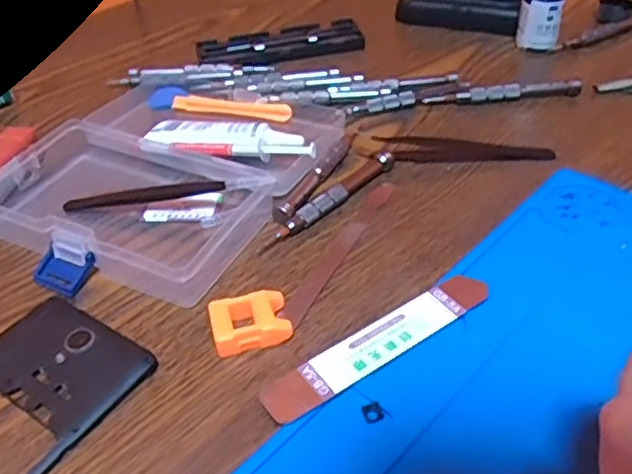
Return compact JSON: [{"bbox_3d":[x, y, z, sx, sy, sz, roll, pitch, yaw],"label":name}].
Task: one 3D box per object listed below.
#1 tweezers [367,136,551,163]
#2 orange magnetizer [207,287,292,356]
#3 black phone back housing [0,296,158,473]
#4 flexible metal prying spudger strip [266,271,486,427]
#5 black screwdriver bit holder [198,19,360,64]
[{"bbox_3d":[0.088,-0.052,0.389,0.101,0.012,0.012,0,41,4],"label":"tweezers"},{"bbox_3d":[-0.029,0.039,0.295,0.034,0.013,0.025,-13,42,-11],"label":"orange magnetizer"},{"bbox_3d":[-0.127,0.068,0.274,0.075,0.006,0.098,24,48,27],"label":"black phone back housing"},{"bbox_3d":[0.029,0.047,0.286,0.116,0.006,0.020,-26,46,-24],"label":"flexible metal prying spudger strip"},{"bbox_3d":[-0.028,-0.149,0.506,0.124,0.010,0.052,-13,42,-11],"label":"black screwdriver bit holder"}]

